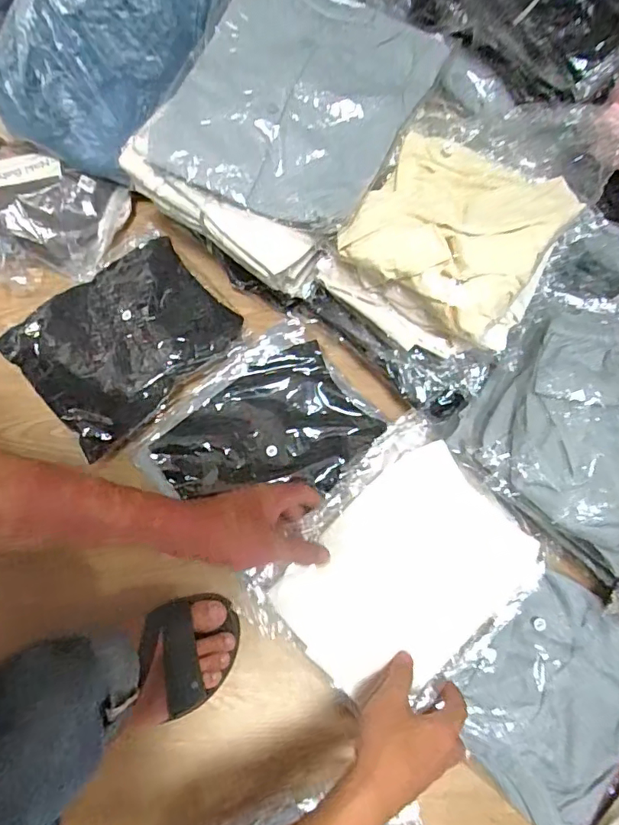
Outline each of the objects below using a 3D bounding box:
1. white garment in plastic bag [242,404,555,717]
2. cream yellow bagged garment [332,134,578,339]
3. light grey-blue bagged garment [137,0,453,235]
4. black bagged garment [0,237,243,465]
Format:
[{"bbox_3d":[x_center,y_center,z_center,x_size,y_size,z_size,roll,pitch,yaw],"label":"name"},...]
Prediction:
[{"bbox_3d":[0.096,0.162,0.531,0.248,0.025,0.221,-42,94,-10],"label":"white garment in plastic bag"},{"bbox_3d":[0.140,-0.182,0.508,0.176,0.051,0.168,34,76,8],"label":"cream yellow bagged garment"},{"bbox_3d":[-0.013,-0.328,0.545,0.230,0.048,0.262,27,75,6],"label":"light grey-blue bagged garment"},{"bbox_3d":[-0.220,-0.086,0.624,0.224,0.053,0.190,-40,79,-11],"label":"black bagged garment"}]

